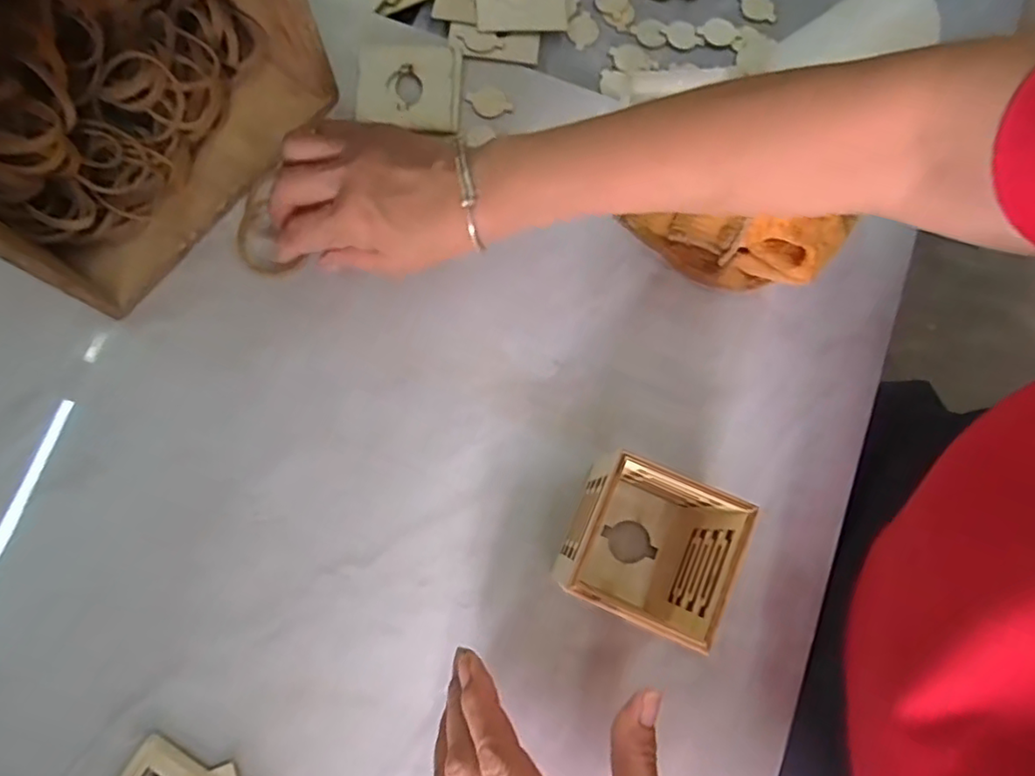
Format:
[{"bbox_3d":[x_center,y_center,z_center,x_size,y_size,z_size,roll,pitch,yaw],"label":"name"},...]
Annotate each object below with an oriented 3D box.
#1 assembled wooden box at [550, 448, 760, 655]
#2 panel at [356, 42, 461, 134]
[{"bbox_3d":[0.064,0.076,0.308,0.068,0.079,0.075,24,77,5],"label":"assembled wooden box"},{"bbox_3d":[-0.072,-0.202,0.405,0.067,0.005,0.063,3,78,-2],"label":"panel"}]

